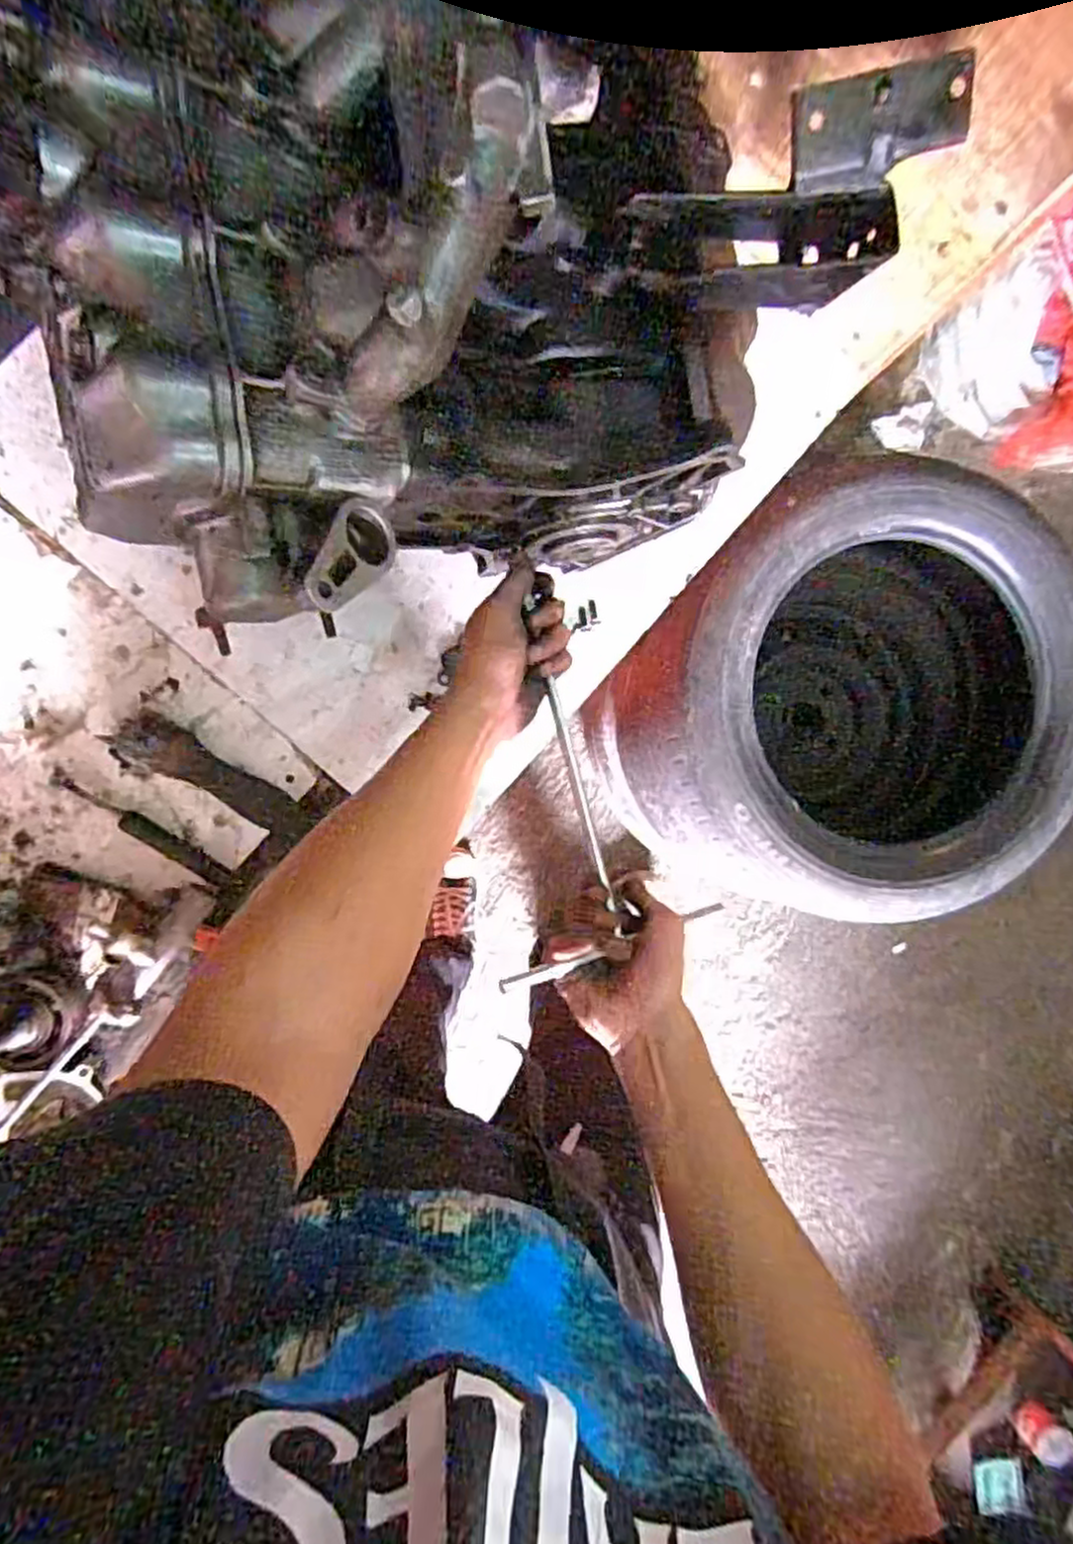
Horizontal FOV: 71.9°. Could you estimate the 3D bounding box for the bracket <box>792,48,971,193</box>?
[{"bbox_3d":[0.218,-0.408,0.468,0.107,0.017,0.055,-5,129,11],"label":"bracket"}]

